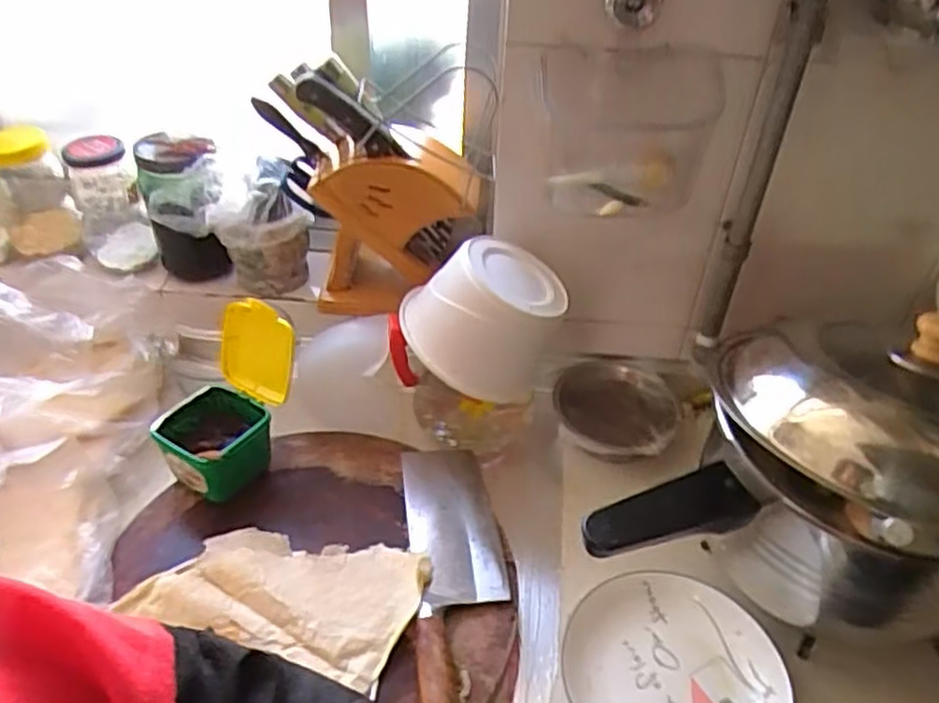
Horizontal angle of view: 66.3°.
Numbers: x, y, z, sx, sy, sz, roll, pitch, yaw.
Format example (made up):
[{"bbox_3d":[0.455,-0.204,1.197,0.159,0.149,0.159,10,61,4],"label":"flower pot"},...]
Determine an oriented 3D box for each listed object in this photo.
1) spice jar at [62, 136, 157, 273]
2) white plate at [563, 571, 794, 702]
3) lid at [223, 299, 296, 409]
[{"bbox_3d":[-0.465,-0.188,0.924,0.085,0.161,0.085,-17,44,-21],"label":"spice jar"},{"bbox_3d":[0.187,0.294,0.651,0.191,0.026,0.188,-2,41,-6],"label":"white plate"},{"bbox_3d":[-0.228,-0.001,0.767,0.090,0.103,0.009,25,23,13],"label":"lid"}]

